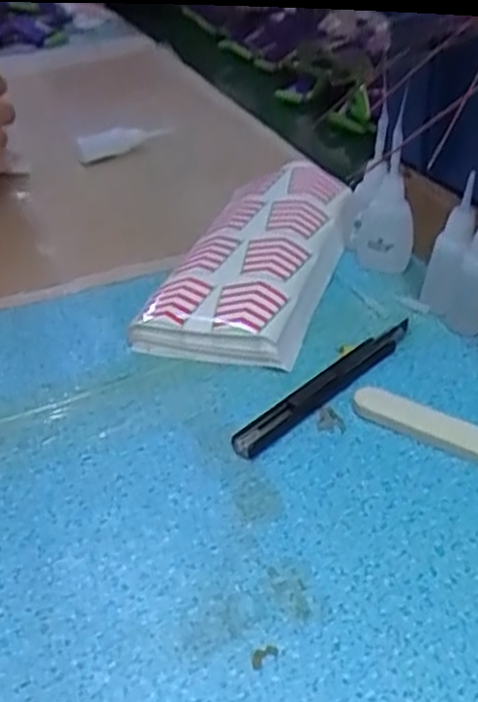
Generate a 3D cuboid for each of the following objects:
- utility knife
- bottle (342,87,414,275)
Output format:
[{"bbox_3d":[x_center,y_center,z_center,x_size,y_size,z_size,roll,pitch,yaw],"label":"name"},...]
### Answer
[{"bbox_3d":[0.052,0.018,0.414,0.142,0.007,0.016,-32,45,-33],"label":"utility knife"},{"bbox_3d":[0.095,-0.109,0.505,0.044,0.105,0.041,0,36,6],"label":"bottle"}]

